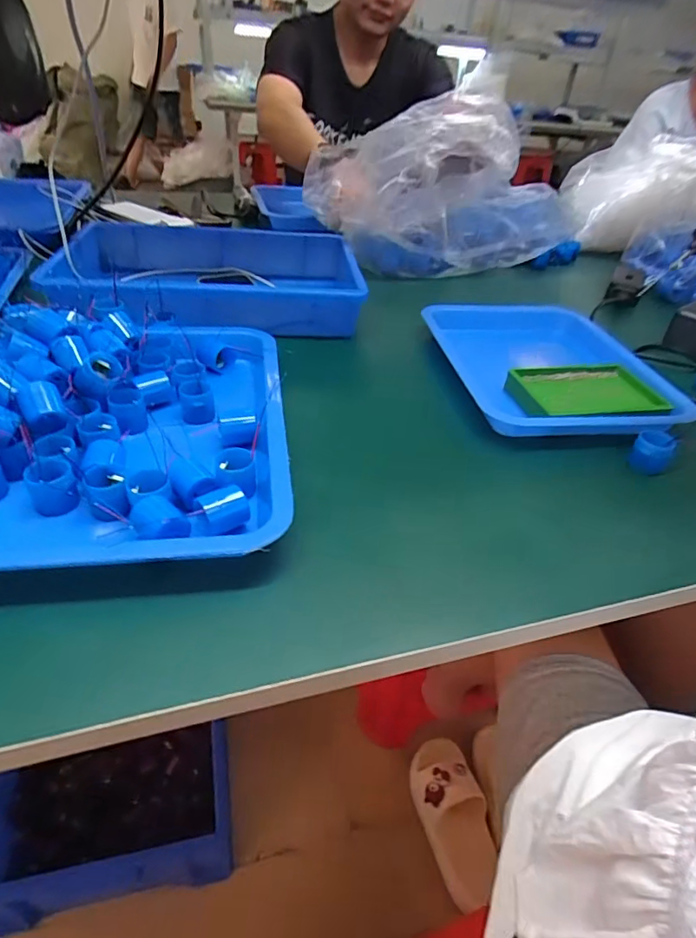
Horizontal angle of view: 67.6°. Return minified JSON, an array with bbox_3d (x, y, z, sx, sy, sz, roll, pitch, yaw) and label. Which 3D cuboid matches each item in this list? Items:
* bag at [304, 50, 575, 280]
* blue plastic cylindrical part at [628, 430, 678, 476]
[{"bbox_3d":[0.163,-0.487,0.885,0.398,0.219,0.243,-9,41,-18],"label":"bag"},{"bbox_3d":[0.275,-0.014,0.470,0.031,0.034,0.026,32,46,30],"label":"blue plastic cylindrical part"}]

